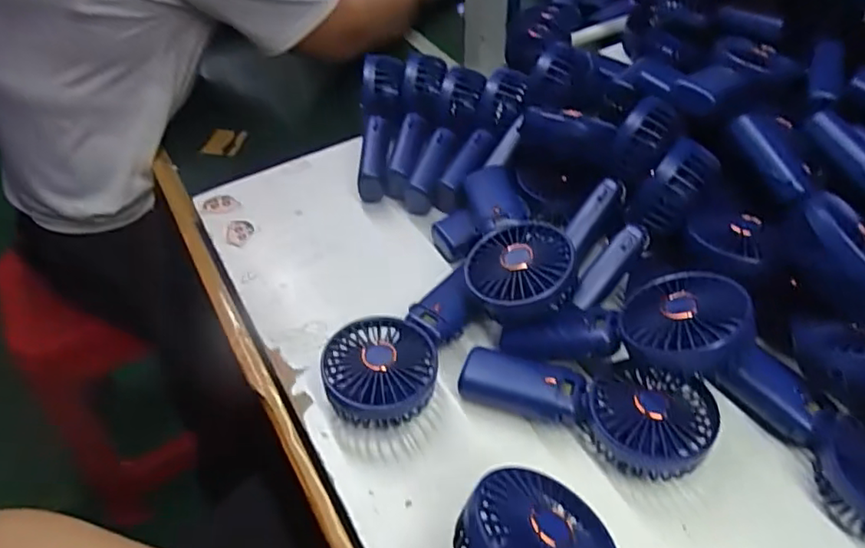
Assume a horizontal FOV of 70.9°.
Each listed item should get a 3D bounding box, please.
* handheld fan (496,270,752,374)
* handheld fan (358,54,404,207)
[{"bbox_3d":[0.139,0.042,0.453,0.178,0.038,0.087,-10,39,34],"label":"handheld fan"},{"bbox_3d":[-0.057,-0.155,0.642,0.047,0.046,0.168,2,63,2],"label":"handheld fan"}]

